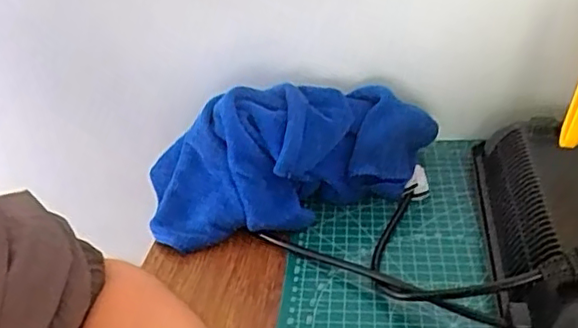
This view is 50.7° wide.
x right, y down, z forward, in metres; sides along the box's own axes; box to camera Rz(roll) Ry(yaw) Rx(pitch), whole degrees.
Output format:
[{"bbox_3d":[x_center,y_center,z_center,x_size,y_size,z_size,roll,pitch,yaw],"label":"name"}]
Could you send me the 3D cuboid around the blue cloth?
[{"bbox_3d":[0.007,-0.006,0.484,0.239,0.087,0.096,-8,32,-7],"label":"blue cloth"}]

